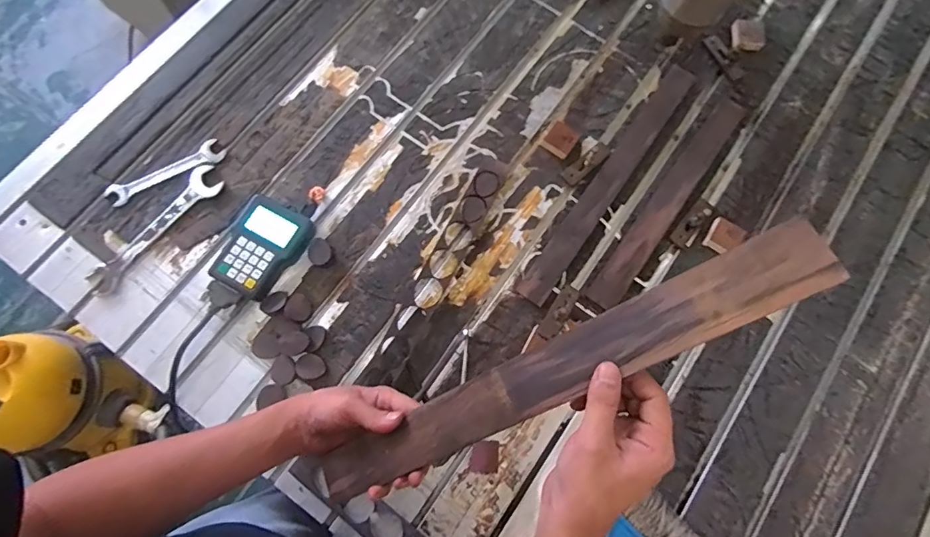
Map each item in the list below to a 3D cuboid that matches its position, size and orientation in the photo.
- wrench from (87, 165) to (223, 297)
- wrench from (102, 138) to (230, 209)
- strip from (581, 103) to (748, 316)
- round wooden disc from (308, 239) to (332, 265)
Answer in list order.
[{"bbox_3d":[-0.492,-0.063,0.750,0.051,0.009,0.250,40,78,8],"label":"wrench"},{"bbox_3d":[-0.491,-0.157,0.779,0.191,0.007,0.039,-30,78,-9],"label":"wrench"},{"bbox_3d":[0.344,-0.114,0.796,0.052,0.021,0.434,37,77,7],"label":"strip"},{"bbox_3d":[-0.227,-0.025,0.741,0.041,0.007,0.038,-5,69,12],"label":"round wooden disc"}]

